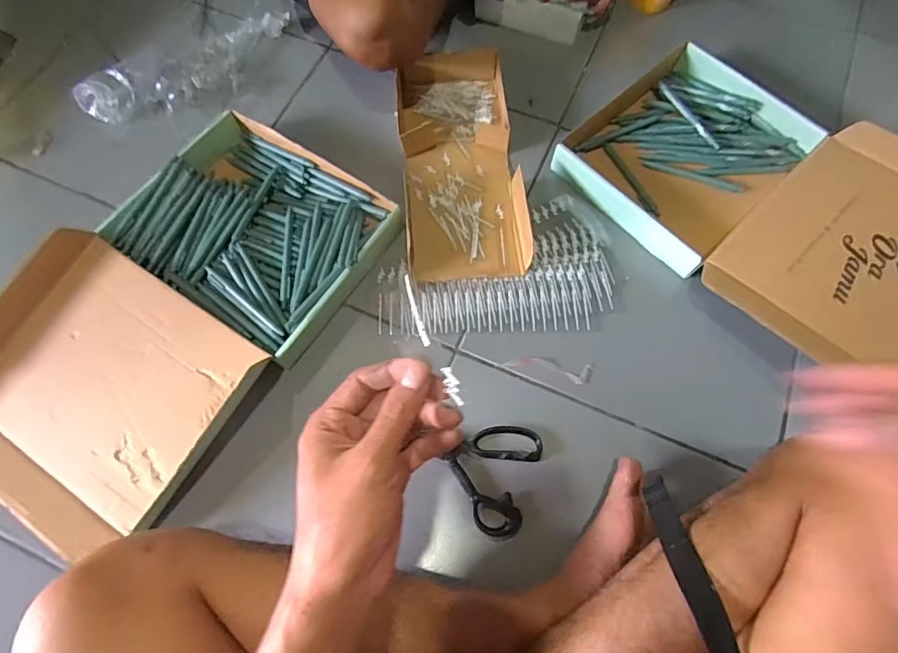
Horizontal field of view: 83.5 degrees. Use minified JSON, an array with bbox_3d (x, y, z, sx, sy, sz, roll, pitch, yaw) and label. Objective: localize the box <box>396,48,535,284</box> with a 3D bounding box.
[{"bbox_3d":[0.013,-0.255,0.735,0.168,0.043,0.396,-6,69,-3],"label":"box"}]

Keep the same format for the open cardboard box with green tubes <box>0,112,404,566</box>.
[{"bbox_3d":[-0.339,-0.023,0.626,0.329,0.058,0.551,33,72,11],"label":"open cardboard box with green tubes"}]

